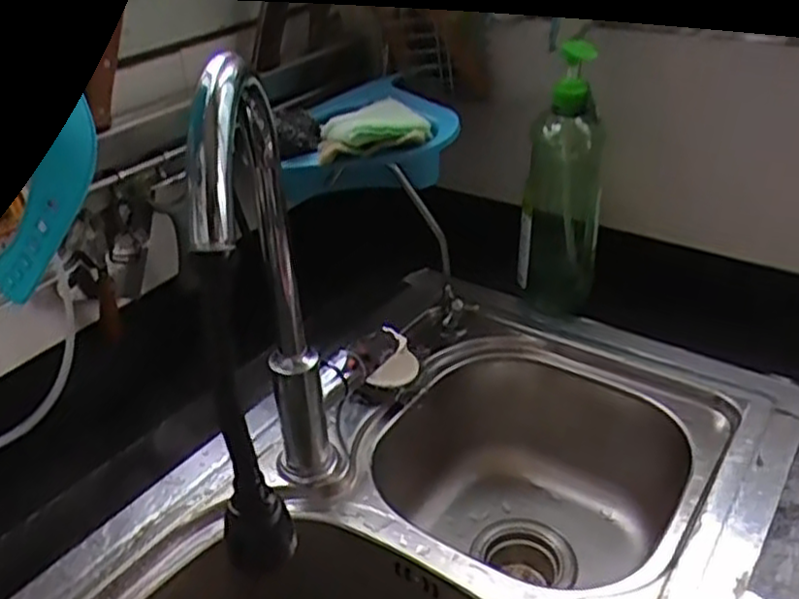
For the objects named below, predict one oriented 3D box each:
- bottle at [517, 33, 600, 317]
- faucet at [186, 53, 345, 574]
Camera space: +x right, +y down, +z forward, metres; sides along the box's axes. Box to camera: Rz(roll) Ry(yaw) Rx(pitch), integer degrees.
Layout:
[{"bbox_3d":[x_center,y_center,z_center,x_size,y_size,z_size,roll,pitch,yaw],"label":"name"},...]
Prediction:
[{"bbox_3d":[0.185,-0.125,0.839,0.086,0.294,0.085,5,33,10],"label":"bottle"},{"bbox_3d":[-0.081,0.046,0.497,0.053,0.375,0.233,-4,33,-4],"label":"faucet"}]

